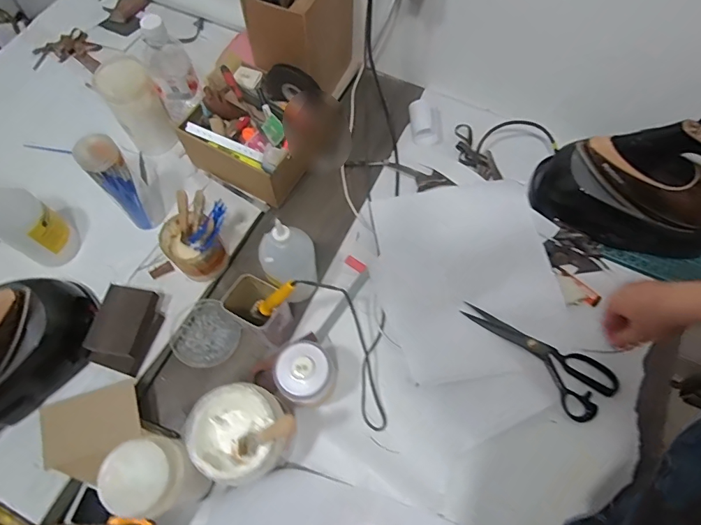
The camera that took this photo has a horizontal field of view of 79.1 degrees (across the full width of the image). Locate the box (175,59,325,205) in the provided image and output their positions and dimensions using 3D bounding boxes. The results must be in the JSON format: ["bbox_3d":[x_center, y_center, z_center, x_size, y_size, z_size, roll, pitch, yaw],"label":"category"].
[{"bbox_3d":[-0.162,-0.237,0.753,0.209,0.136,0.190,29,71,12],"label":"box"}]

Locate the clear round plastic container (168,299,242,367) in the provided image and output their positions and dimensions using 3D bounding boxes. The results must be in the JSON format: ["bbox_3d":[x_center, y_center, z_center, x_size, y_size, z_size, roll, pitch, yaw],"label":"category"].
[{"bbox_3d":[-0.233,0.113,0.671,0.106,0.017,0.098,0,67,1],"label":"clear round plastic container"}]

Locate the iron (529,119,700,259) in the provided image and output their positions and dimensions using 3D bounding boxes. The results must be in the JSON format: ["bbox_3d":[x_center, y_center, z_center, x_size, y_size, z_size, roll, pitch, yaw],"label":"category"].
[{"bbox_3d":[0.470,-0.121,0.667,0.299,0.182,0.134,11,68,5],"label":"iron"}]

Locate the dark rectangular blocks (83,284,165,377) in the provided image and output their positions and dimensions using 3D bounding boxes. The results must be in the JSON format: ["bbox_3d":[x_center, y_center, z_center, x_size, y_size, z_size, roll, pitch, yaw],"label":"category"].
[{"bbox_3d":[-0.342,0.103,0.651,0.077,0.061,0.119,13,68,6],"label":"dark rectangular blocks"}]

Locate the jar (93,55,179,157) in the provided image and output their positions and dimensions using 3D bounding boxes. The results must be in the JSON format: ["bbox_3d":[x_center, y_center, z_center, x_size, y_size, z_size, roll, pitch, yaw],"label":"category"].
[{"bbox_3d":[-0.365,-0.262,0.753,0.083,0.161,0.098,-31,70,-12],"label":"jar"}]

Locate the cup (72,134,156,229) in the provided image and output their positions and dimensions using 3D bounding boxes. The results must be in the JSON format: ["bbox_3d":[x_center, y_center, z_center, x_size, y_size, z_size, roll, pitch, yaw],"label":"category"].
[{"bbox_3d":[-0.358,-0.119,0.679,0.056,0.199,0.046,-41,73,-15],"label":"cup"}]

